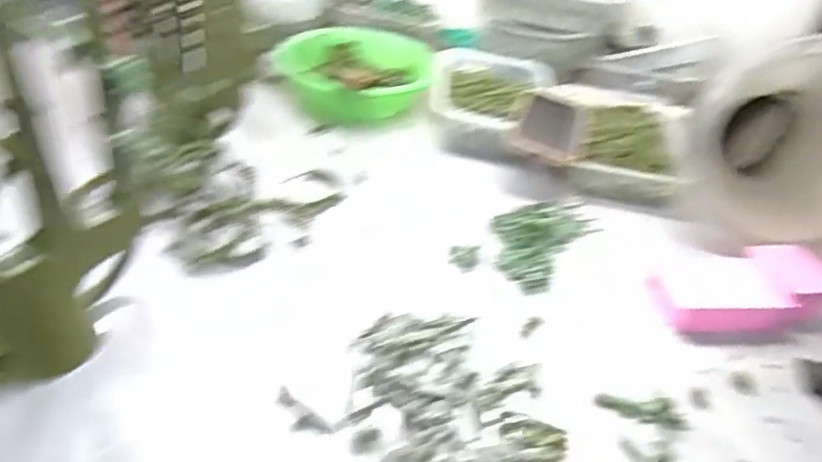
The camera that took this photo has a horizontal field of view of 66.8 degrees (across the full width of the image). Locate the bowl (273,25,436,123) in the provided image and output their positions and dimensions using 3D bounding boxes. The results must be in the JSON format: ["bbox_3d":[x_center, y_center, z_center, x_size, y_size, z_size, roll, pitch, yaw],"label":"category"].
[{"bbox_3d":[-0.066,-0.204,0.826,0.204,0.059,0.179,-16,44,-28],"label":"bowl"}]

